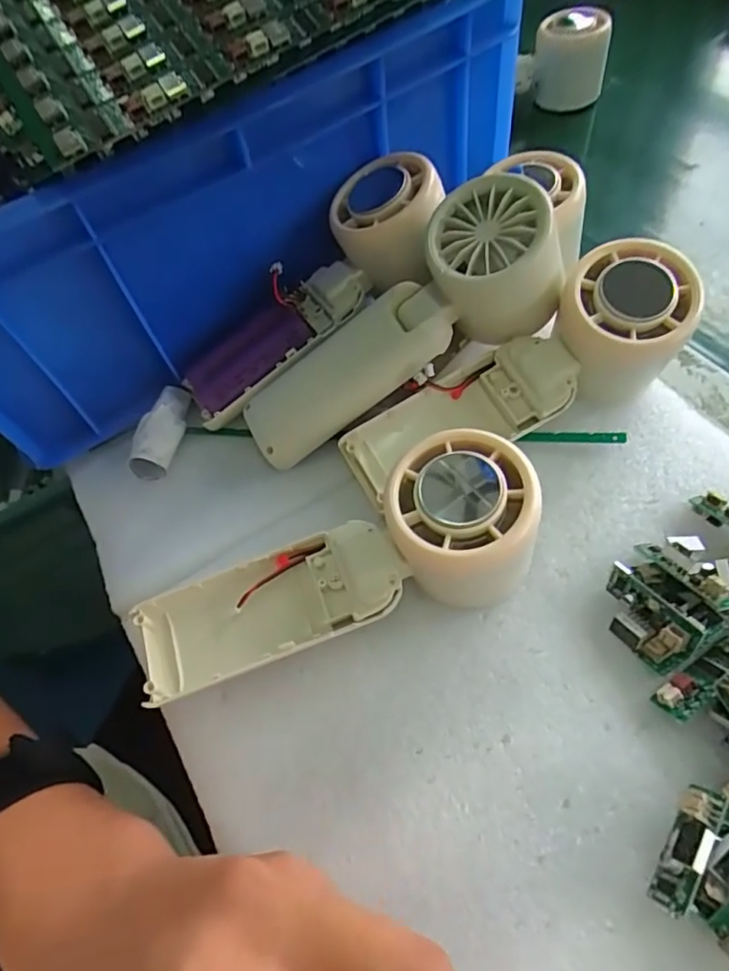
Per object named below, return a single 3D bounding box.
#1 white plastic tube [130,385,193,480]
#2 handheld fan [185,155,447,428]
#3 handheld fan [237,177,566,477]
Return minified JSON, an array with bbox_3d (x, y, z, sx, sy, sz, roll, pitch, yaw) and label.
[{"bbox_3d":[-0.103,-0.029,0.302,0.017,0.020,0.052,7,59,11],"label":"white plastic tube"},{"bbox_3d":[-0.026,-0.095,0.294,0.157,0.035,0.055,-43,63,9],"label":"handheld fan"},{"bbox_3d":[0.016,-0.069,0.275,0.158,0.050,0.047,-34,59,18],"label":"handheld fan"}]

